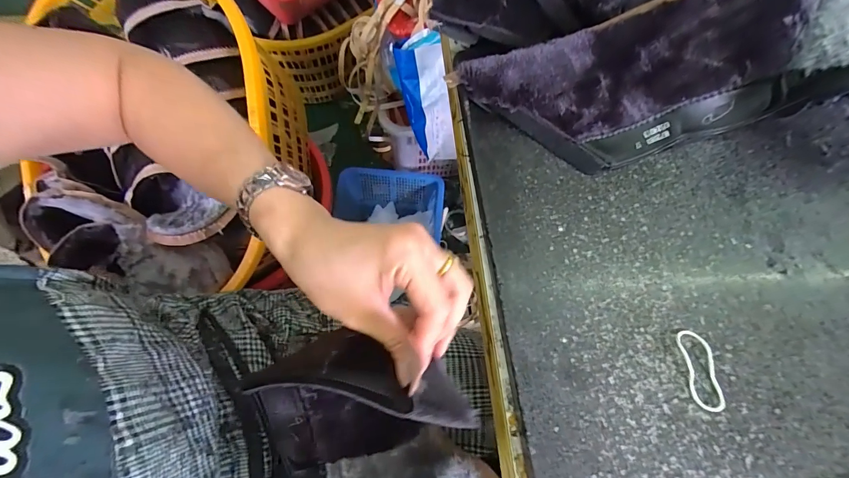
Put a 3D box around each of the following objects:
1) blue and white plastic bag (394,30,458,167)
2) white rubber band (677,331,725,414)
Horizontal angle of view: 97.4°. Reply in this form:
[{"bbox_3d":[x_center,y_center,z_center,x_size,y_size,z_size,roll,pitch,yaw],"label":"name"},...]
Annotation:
[{"bbox_3d":[-0.002,-0.251,0.687,0.069,0.225,0.085,-17,28,-8],"label":"blue and white plastic bag"},{"bbox_3d":[0.187,0.088,0.250,0.023,0.004,0.051,-2,67,-2],"label":"white rubber band"}]

